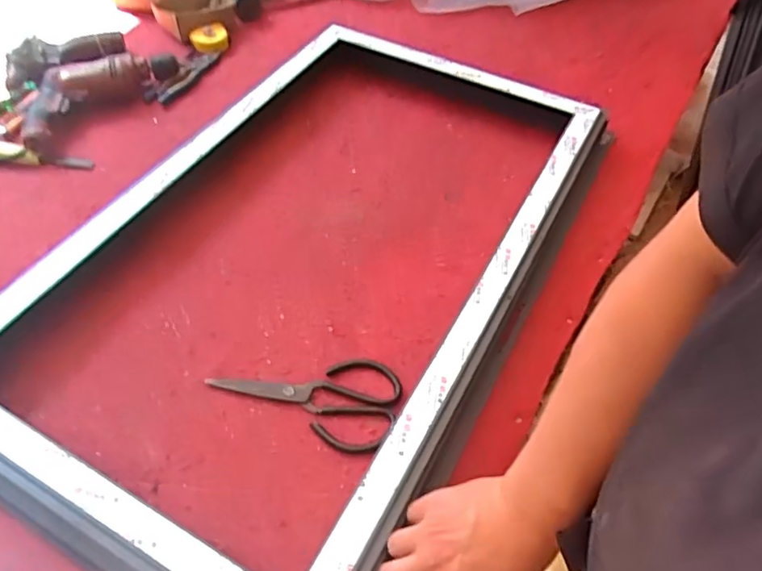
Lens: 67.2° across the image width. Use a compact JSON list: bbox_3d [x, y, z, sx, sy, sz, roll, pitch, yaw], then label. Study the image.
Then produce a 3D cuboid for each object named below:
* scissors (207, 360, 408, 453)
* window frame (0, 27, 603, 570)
[{"bbox_3d":[-0.091,0.124,0.682,0.223,0.009,0.116,12,52,8],"label":"scissors"},{"bbox_3d":[-0.073,-0.060,0.793,0.558,0.083,0.919,23,54,19],"label":"window frame"}]

